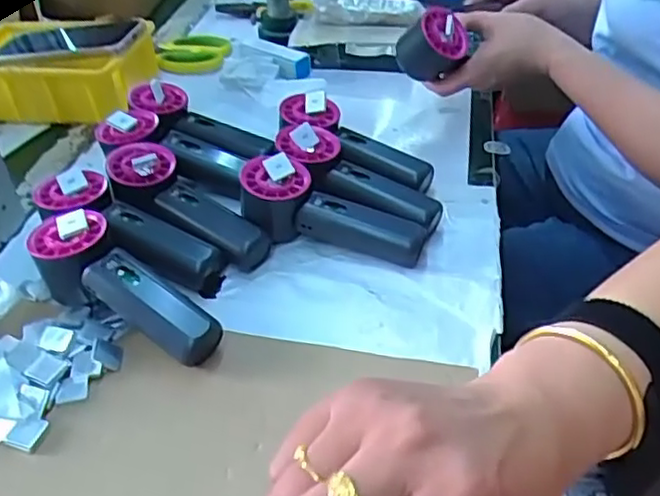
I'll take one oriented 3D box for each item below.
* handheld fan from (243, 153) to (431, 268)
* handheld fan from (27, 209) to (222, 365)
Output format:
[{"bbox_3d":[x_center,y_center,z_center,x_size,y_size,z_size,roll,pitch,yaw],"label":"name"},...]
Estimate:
[{"bbox_3d":[0.002,-0.029,0.546,0.154,0.056,0.056,9,42,10],"label":"handheld fan"},{"bbox_3d":[-0.149,0.030,0.473,0.152,0.056,0.050,27,48,28],"label":"handheld fan"}]

